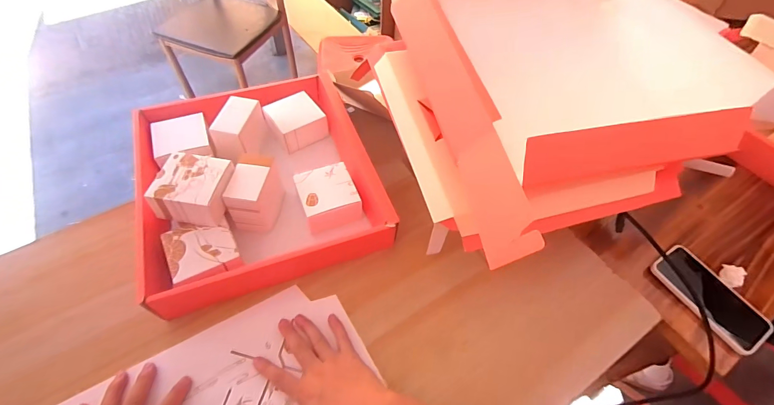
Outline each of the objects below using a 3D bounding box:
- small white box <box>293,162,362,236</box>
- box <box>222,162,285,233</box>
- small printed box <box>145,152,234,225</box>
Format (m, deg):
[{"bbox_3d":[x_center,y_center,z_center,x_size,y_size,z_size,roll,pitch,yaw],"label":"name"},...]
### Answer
[{"bbox_3d":[-0.095,-0.004,0.626,0.089,0.062,0.095,-20,57,-17],"label":"small white box"},{"bbox_3d":[-0.203,-0.012,0.597,0.060,0.085,0.096,9,54,3],"label":"box"},{"bbox_3d":[-0.281,-0.021,0.560,0.095,0.047,0.093,7,54,2],"label":"small printed box"}]

